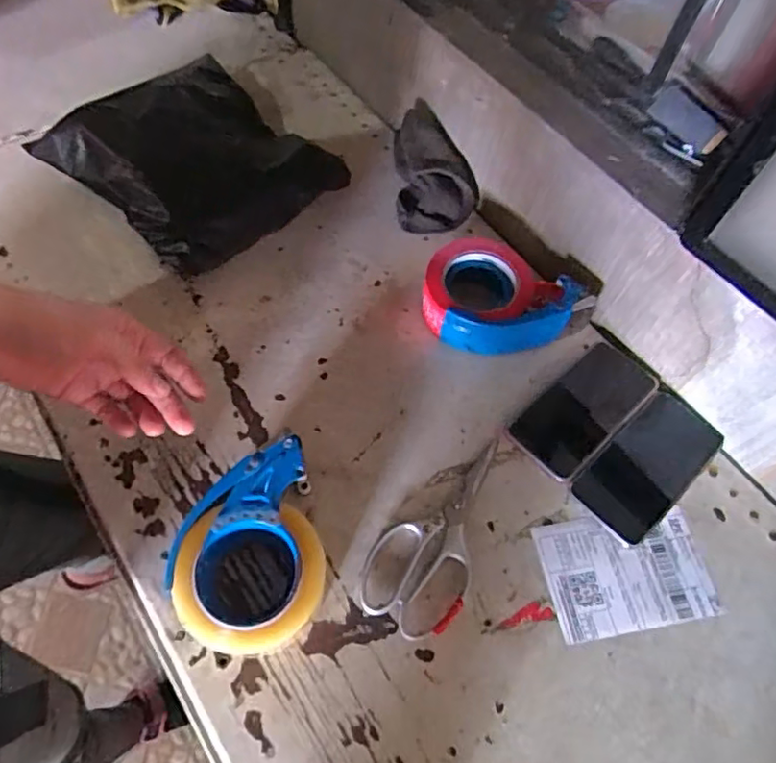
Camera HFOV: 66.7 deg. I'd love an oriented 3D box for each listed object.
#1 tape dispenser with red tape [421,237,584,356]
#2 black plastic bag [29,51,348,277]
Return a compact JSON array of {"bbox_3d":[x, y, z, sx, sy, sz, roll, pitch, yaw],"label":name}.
[{"bbox_3d":[0.115,-0.094,0.637,0.158,0.056,0.118,-2,61,-7],"label":"tape dispenser with red tape"},{"bbox_3d":[-0.212,-0.254,0.685,0.256,0.095,0.251,39,64,15],"label":"black plastic bag"}]

